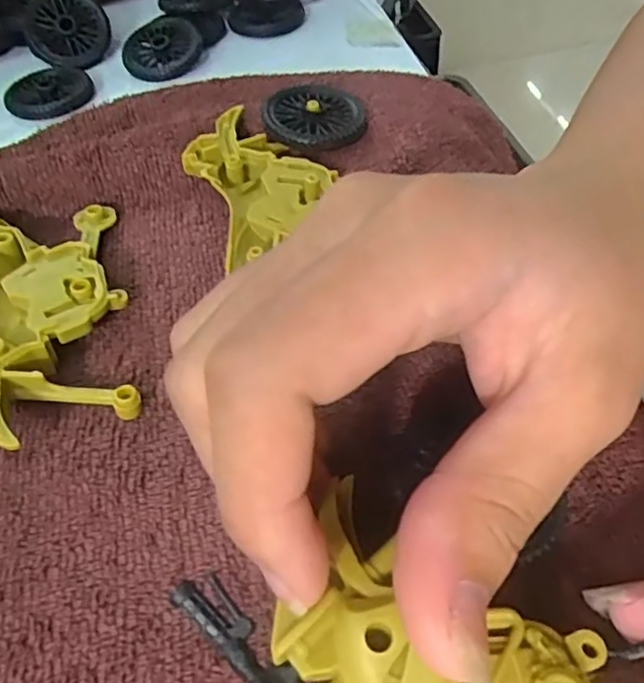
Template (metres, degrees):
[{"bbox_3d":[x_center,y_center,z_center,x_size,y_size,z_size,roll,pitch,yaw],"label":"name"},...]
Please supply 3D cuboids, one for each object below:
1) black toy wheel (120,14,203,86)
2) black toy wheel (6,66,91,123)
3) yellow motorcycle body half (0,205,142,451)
[{"bbox_3d":[-0.076,-0.139,0.302,0.036,0.013,0.037,-2,50,3],"label":"black toy wheel"},{"bbox_3d":[-0.124,-0.113,0.290,0.038,0.005,0.038,-13,50,-7],"label":"black toy wheel"},{"bbox_3d":[-0.084,-0.009,0.189,0.048,0.013,0.096,-15,49,-8],"label":"yellow motorcycle body half"}]

